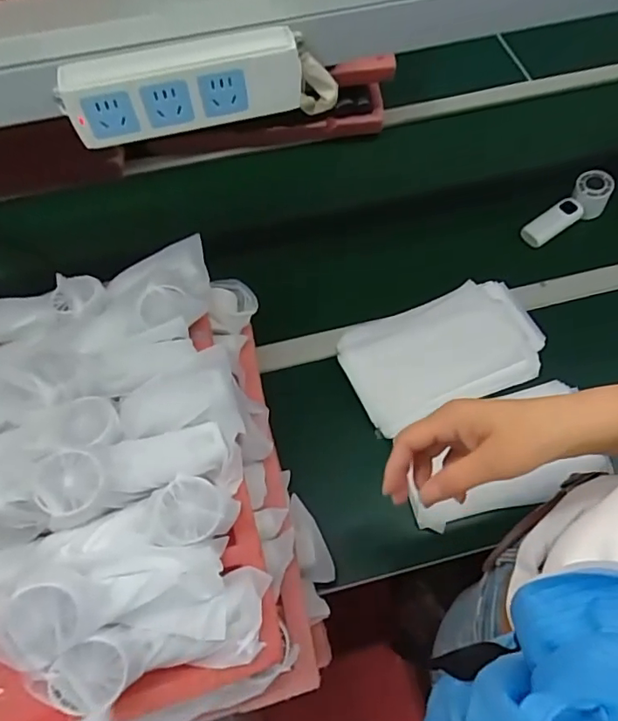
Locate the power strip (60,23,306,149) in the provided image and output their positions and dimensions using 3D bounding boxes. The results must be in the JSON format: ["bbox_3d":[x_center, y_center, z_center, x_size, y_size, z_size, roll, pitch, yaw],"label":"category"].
[{"bbox_3d":[-0.090,-0.199,0.385,0.168,0.049,0.027,-13,62,-5],"label":"power strip"}]

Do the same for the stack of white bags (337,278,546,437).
[{"bbox_3d":[0.185,-0.016,0.724,0.271,0.022,0.161,-22,63,-10],"label":"stack of white bags"}]

